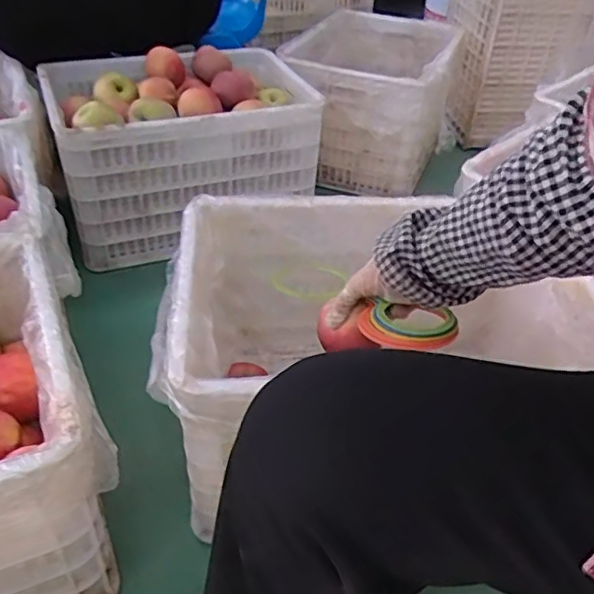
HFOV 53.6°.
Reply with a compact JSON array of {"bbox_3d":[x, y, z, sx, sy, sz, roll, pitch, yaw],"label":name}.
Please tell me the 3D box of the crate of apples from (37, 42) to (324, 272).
[{"bbox_3d":[-0.225,-0.304,1.177,0.480,0.277,0.309,-16,46,-21],"label":"crate of apples"}]

